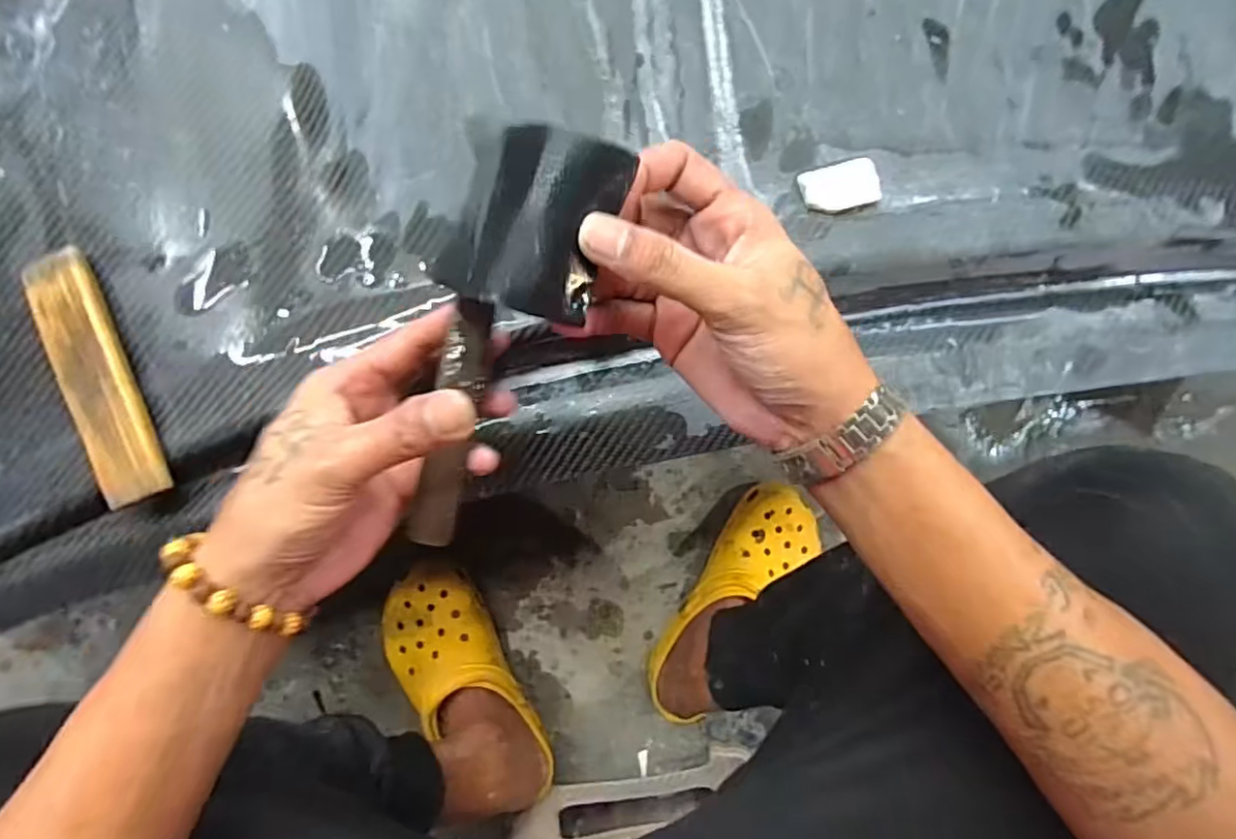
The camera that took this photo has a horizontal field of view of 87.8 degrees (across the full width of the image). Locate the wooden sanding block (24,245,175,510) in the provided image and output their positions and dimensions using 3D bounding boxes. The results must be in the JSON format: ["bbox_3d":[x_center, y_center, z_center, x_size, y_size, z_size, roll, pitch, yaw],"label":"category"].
[{"bbox_3d":[-0.303,-0.025,0.376,0.034,0.017,0.152,-22,88,-4],"label":"wooden sanding block"}]

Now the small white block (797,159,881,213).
[{"bbox_3d":[0.141,-0.147,0.402,0.048,0.005,0.029,-13,88,-4],"label":"small white block"}]

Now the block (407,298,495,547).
[{"bbox_3d":[-0.081,0.000,0.318,0.021,0.013,0.122,8,77,-2],"label":"block"}]

